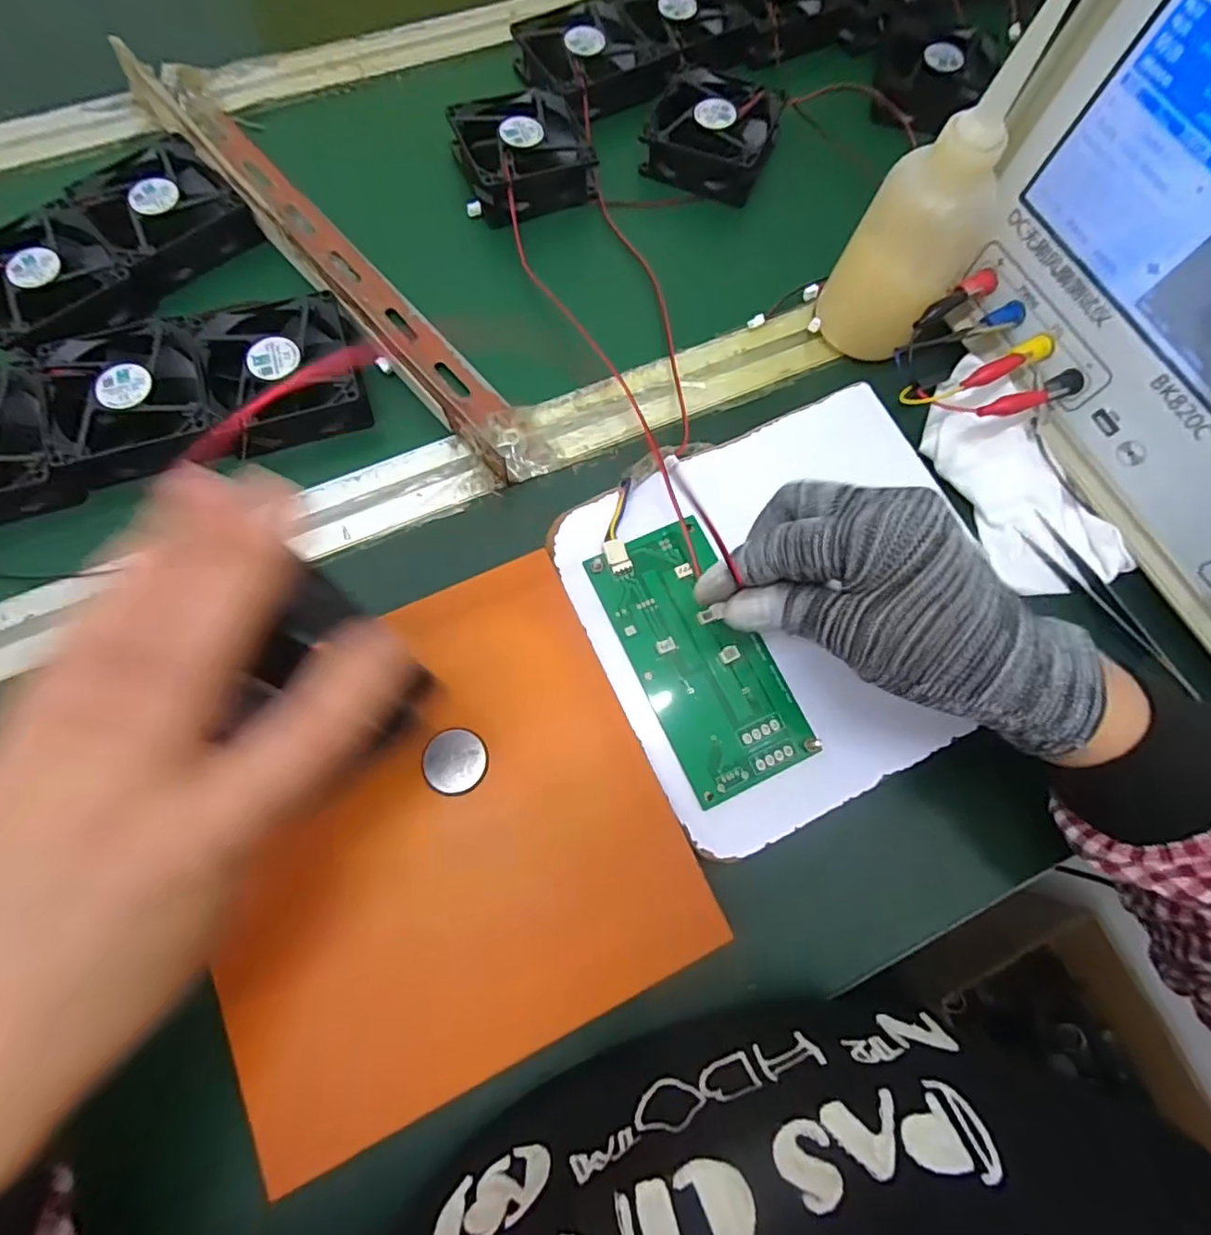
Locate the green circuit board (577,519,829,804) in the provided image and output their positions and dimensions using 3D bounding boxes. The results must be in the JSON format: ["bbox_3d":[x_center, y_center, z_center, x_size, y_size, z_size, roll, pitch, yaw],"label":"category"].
[{"bbox_3d":[0.046,0.018,0.291,0.065,0.008,0.134,-26,78,-9],"label":"green circuit board"}]

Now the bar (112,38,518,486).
[{"bbox_3d":[-0.174,-0.225,0.359,0.048,0.032,0.381,-39,78,-12],"label":"bar"}]

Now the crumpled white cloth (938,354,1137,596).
[{"bbox_3d":[0.230,-0.077,0.328,0.055,0.026,0.137,-24,75,-8],"label":"crumpled white cloth"}]

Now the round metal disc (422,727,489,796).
[{"bbox_3d":[-0.068,0.066,0.268,0.028,0.004,0.029,3,80,-15],"label":"round metal disc"}]

